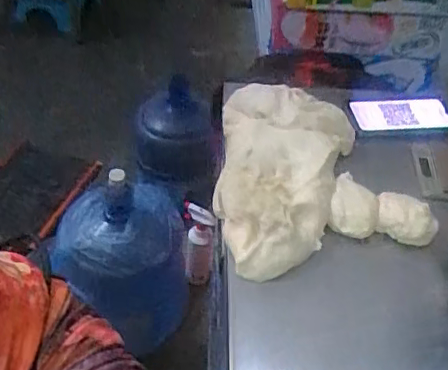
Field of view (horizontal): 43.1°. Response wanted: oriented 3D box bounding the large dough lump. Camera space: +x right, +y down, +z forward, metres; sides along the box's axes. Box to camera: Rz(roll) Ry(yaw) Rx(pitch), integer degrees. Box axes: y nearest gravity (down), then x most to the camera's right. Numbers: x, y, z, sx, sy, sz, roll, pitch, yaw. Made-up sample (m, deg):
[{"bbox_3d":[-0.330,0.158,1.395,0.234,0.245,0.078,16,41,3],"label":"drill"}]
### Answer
[{"bbox_3d":[0.078,-0.019,0.756,0.186,0.058,0.322,11,47,2],"label":"large dough lump"}]

